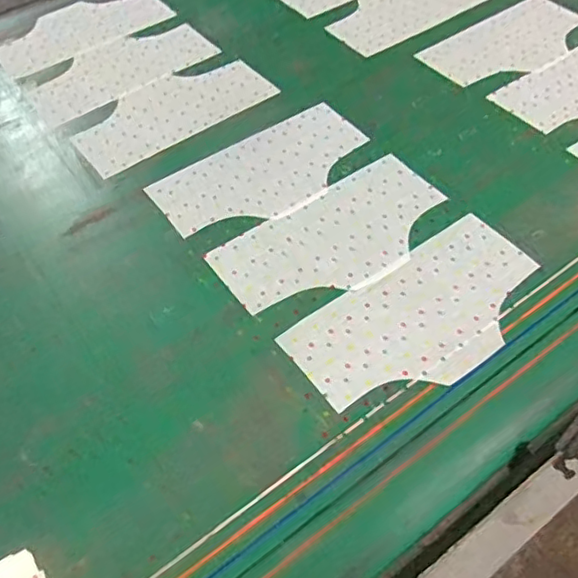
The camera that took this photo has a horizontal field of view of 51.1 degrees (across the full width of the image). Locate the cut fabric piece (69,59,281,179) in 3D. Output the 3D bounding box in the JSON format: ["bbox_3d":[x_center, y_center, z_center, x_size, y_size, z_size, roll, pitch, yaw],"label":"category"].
[{"bbox_3d":[-0.191,-0.292,0.974,0.316,0.006,0.167,-34,58,-19],"label":"cut fabric piece"}]

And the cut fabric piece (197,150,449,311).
[{"bbox_3d":[0.067,-0.069,0.797,0.317,0.005,0.164,-31,57,-20],"label":"cut fabric piece"}]

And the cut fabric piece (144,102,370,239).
[{"bbox_3d":[-0.031,-0.172,0.873,0.316,0.006,0.157,-31,57,-17],"label":"cut fabric piece"}]

